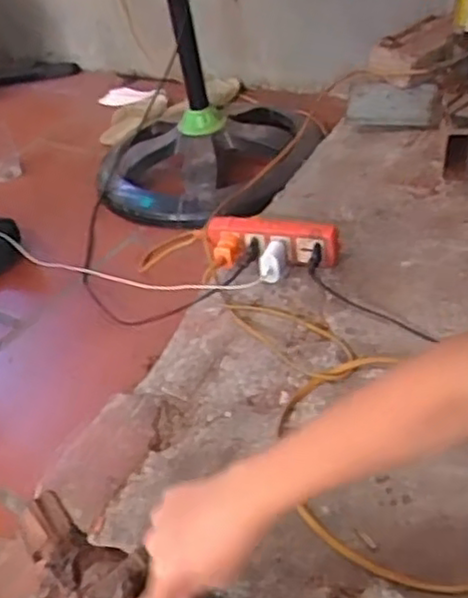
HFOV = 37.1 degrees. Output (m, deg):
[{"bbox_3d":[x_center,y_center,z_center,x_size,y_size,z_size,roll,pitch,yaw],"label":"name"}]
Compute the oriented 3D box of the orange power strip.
[{"bbox_3d":[0.055,-0.088,1.014,0.198,0.055,0.046,7,46,21],"label":"orange power strip"}]

